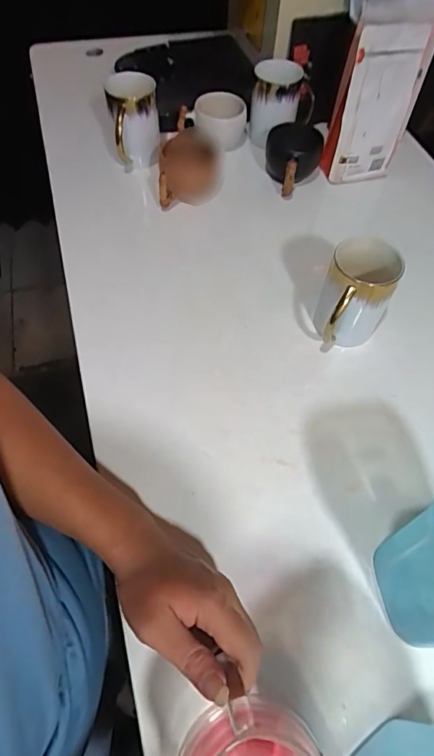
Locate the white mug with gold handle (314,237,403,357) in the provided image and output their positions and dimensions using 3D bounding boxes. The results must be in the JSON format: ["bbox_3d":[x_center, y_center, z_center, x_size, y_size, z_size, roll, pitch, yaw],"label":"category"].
[{"bbox_3d":[0.151,-0.086,0.503,0.072,0.101,0.089,21,60,10],"label":"white mug with gold handle"}]

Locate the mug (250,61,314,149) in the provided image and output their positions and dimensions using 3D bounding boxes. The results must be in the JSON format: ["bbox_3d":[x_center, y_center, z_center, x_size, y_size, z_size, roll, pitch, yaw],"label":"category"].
[{"bbox_3d":[0.103,-0.426,0.723,0.099,0.098,0.082,5,58,1],"label":"mug"}]

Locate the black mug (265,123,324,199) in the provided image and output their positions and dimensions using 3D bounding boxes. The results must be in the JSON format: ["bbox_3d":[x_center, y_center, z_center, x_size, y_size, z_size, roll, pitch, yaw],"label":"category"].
[{"bbox_3d":[0.110,-0.318,0.689,0.082,0.079,0.104,13,59,5],"label":"black mug"}]

